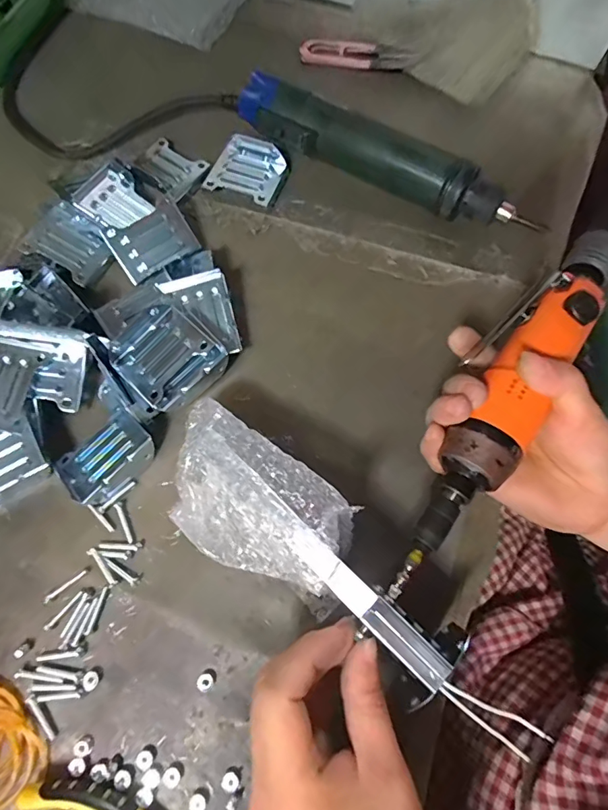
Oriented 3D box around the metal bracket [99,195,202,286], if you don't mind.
[{"bbox_3d":[-0.113,-0.123,0.343,0.058,0.006,0.042,-33,103,-11],"label":"metal bracket"}]

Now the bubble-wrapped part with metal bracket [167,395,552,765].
[{"bbox_3d":[0.007,0.083,0.238,0.215,0.037,0.069,37,76,20],"label":"bubble-wrapped part with metal bracket"}]

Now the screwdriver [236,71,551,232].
[{"bbox_3d":[0.063,-0.192,0.358,0.255,0.036,0.040,27,75,9],"label":"screwdriver"}]

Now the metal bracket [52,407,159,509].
[{"bbox_3d":[-0.129,0.033,0.299,0.061,0.019,0.042,-37,75,-10],"label":"metal bracket"}]

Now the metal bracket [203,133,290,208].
[{"bbox_3d":[-0.044,-0.191,0.374,0.057,0.014,0.052,26,74,9],"label":"metal bracket"}]

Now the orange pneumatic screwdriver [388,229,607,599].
[{"bbox_3d":[0.116,-0.009,0.258,0.038,0.033,0.251,33,75,11],"label":"orange pneumatic screwdriver"}]

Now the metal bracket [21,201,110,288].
[{"bbox_3d":[-0.177,-0.122,0.350,0.057,0.013,0.046,32,74,-7],"label":"metal bracket"}]

